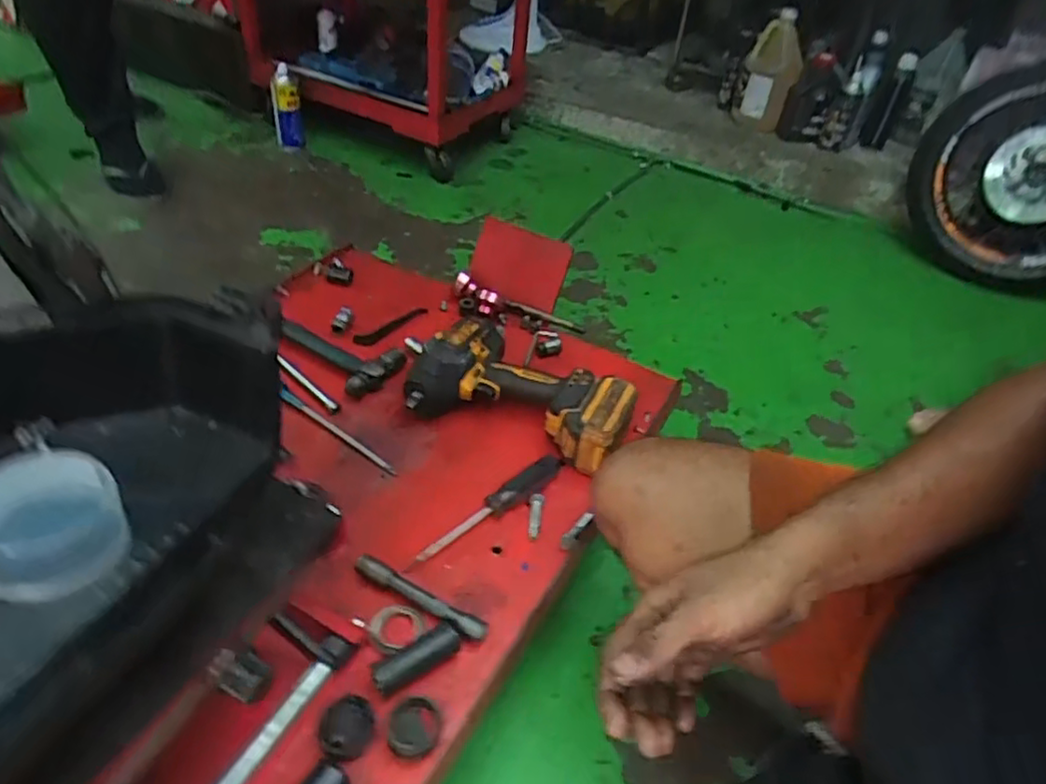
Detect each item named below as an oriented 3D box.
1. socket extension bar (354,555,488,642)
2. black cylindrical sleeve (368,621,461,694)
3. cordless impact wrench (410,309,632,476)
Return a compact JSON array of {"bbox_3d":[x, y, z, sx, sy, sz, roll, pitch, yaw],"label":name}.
[{"bbox_3d":[-0.100,0.199,0.650,0.144,0.020,0.020,23,44,18],"label":"socket extension bar"},{"bbox_3d":[-0.094,0.236,0.598,0.081,0.023,0.027,-21,48,-29],"label":"black cylindrical sleeve"},{"bbox_3d":[0.002,-0.002,0.847,0.267,0.084,0.160,16,42,11],"label":"cordless impact wrench"}]

